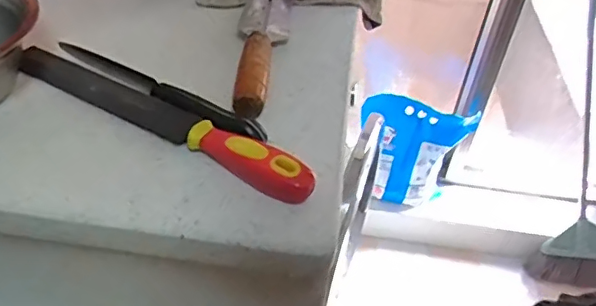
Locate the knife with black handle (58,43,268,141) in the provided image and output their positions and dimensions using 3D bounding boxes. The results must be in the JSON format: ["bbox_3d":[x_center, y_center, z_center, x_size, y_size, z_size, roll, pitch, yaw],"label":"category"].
[{"bbox_3d":[-0.120,-0.055,0.466,0.218,0.008,0.021,22,62,21],"label":"knife with black handle"}]

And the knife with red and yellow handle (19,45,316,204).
[{"bbox_3d":[-0.113,-0.033,0.444,0.286,0.023,0.030,24,46,20],"label":"knife with red and yellow handle"}]

